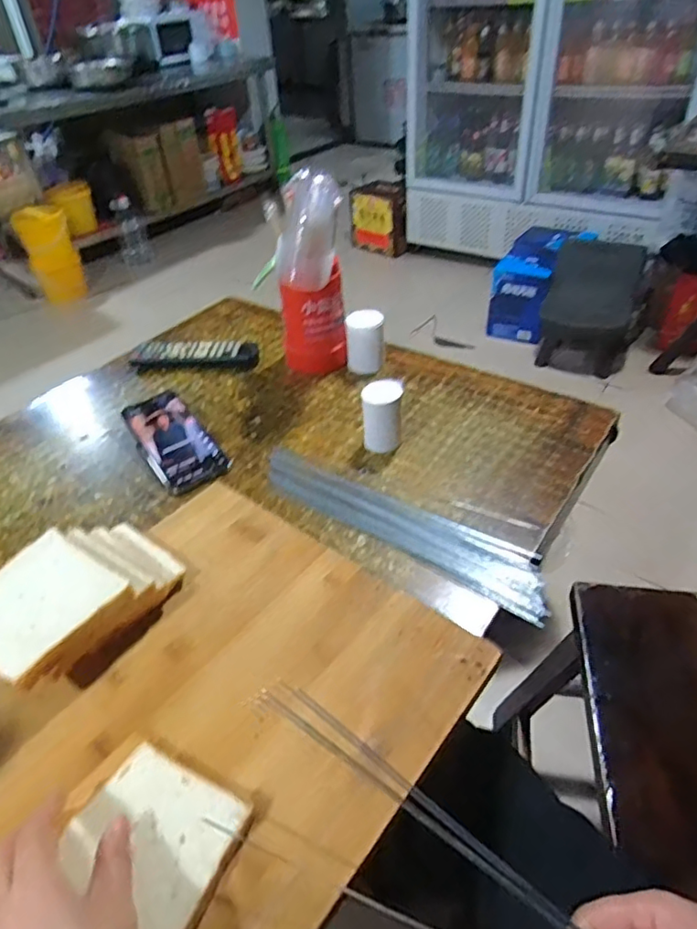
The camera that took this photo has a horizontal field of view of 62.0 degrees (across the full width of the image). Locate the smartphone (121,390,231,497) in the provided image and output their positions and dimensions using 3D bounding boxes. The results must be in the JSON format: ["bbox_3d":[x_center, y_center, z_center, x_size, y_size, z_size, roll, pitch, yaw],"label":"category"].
[{"bbox_3d":[-0.215,-0.031,0.709,0.079,0.013,0.167,-30,57,-23],"label":"smartphone"}]

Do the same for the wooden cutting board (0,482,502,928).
[{"bbox_3d":[-0.171,0.226,0.405,0.338,0.033,0.534,29,49,26],"label":"wooden cutting board"}]

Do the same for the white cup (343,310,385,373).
[{"bbox_3d":[0.024,-0.172,0.822,0.053,0.076,0.054,0,42,4],"label":"white cup"}]

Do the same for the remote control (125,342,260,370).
[{"bbox_3d":[-0.228,-0.163,0.849,0.188,0.026,0.058,1,43,-1],"label":"remote control"}]

